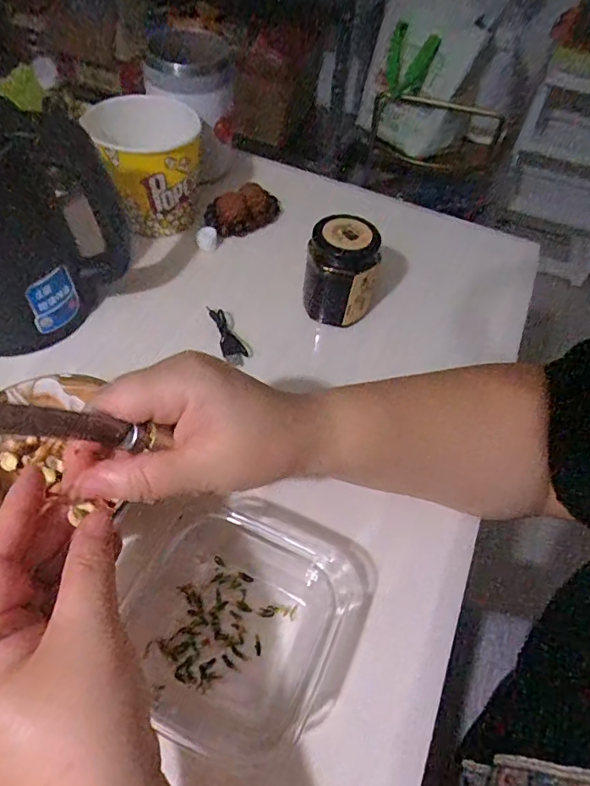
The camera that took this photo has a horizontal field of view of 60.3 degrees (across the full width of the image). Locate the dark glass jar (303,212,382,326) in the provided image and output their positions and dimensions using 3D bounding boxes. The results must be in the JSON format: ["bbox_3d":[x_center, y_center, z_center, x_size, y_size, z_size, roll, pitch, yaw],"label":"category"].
[{"bbox_3d":[0.043,-0.109,0.469,0.063,0.096,0.056,12,55,3],"label":"dark glass jar"}]

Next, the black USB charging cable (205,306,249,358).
[{"bbox_3d":[-0.063,-0.055,0.462,0.018,0.015,0.059,-19,59,-17],"label":"black USB charging cable"}]

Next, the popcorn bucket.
[{"bbox_3d":[-0.142,-0.234,0.515,0.096,0.099,0.092,0,55,-5],"label":"popcorn bucket"}]

